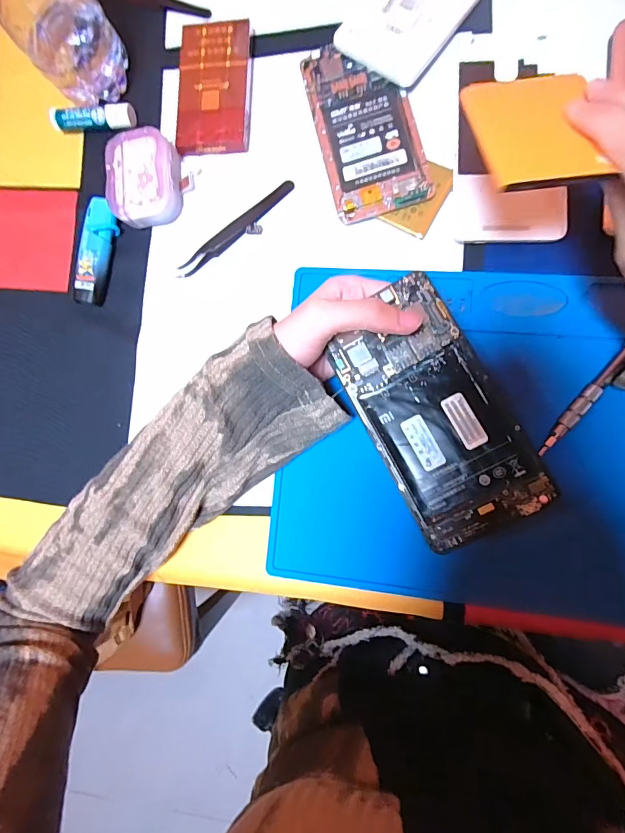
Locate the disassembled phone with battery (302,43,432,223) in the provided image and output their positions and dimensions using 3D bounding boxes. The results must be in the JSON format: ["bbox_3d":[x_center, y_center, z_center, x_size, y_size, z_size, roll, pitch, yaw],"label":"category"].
[{"bbox_3d":[0.039,-0.213,0.306,0.070,0.008,0.133,-13,86,7],"label":"disassembled phone with battery"}]

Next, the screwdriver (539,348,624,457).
[{"bbox_3d":[0.181,-0.013,0.272,0.009,0.009,0.095,40,93,8],"label":"screwdriver"}]

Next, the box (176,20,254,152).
[{"bbox_3d":[-0.077,-0.256,0.325,0.055,0.015,0.098,2,88,8],"label":"box"}]

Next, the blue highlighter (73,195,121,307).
[{"bbox_3d":[-0.172,-0.131,0.331,0.024,0.013,0.082,11,89,8],"label":"blue highlighter"}]

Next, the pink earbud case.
[{"bbox_3d":[-0.129,-0.182,0.317,0.051,0.022,0.065,1,87,8],"label":"pink earbud case"}]

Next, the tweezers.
[{"bbox_3d":[-0.058,-0.144,0.316,0.108,0.019,0.011,-43,83,4],"label":"tweezers"}]

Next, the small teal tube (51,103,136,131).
[{"bbox_3d":[-0.179,-0.242,0.338,0.068,0.013,0.016,3,88,8],"label":"small teal tube"}]

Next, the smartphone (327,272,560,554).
[{"bbox_3d":[0.066,-0.003,0.232,0.071,0.011,0.141,-28,84,6],"label":"smartphone"}]

